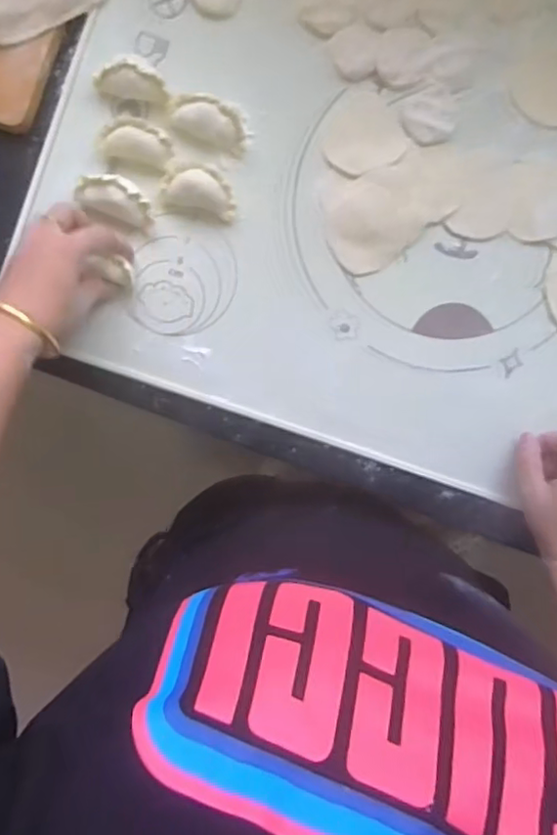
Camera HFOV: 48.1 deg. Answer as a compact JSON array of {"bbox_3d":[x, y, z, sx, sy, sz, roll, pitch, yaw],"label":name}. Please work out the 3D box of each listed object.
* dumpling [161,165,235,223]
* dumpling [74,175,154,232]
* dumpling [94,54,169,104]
[{"bbox_3d":[-0.063,-0.180,0.498,0.060,0.022,0.033,11,92,-1],"label":"dumpling"},{"bbox_3d":[-0.128,-0.172,0.494,0.060,0.025,0.029,21,92,-2],"label":"dumpling"},{"bbox_3d":[-0.114,-0.266,0.493,0.056,0.025,0.027,13,92,-1],"label":"dumpling"}]

